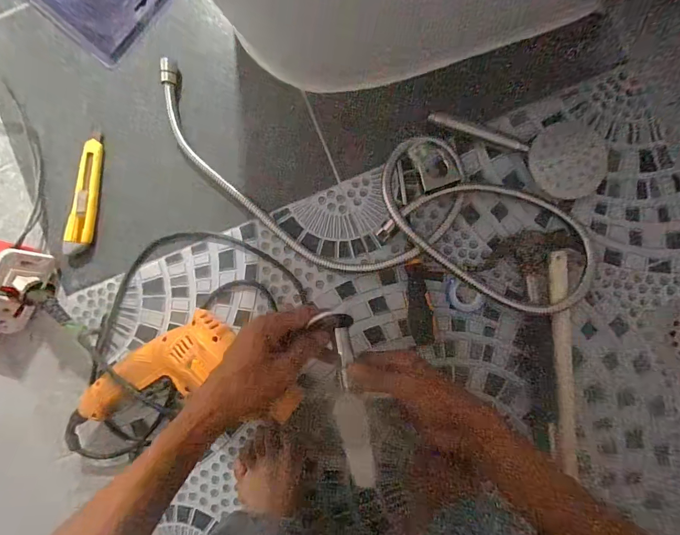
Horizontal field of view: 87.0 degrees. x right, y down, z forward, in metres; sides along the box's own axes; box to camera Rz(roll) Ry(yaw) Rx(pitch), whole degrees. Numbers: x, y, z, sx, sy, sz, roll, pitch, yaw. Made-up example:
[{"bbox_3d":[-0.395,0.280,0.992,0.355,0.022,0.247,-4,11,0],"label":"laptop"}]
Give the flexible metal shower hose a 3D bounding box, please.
[{"bbox_3d":[0.028,-0.084,0.448,0.585,0.036,0.180,18,89,2],"label":"flexible metal shower hose"}]

